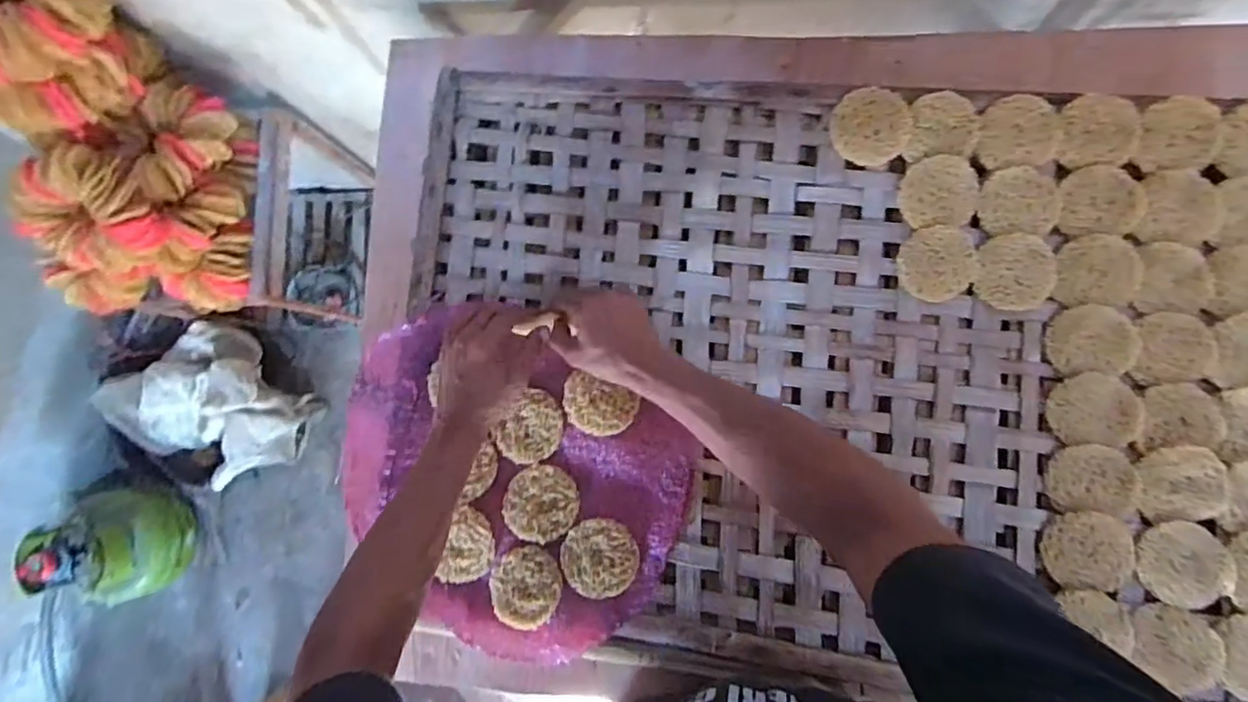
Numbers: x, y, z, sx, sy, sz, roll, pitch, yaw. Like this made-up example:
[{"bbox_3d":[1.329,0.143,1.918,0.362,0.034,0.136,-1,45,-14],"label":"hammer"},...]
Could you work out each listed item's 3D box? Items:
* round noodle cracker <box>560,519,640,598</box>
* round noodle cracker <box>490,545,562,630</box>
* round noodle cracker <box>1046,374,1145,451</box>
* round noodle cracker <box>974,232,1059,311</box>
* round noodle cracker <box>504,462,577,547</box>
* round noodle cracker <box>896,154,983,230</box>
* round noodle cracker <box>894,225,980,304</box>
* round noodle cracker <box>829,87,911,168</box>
[{"bbox_3d":[-0.026,0.213,0.624,0.078,0.011,0.074,-1,85,6],"label":"round noodle cracker"},{"bbox_3d":[-0.102,0.245,0.626,0.072,0.015,0.076,-1,85,6],"label":"round noodle cracker"},{"bbox_3d":[0.467,0.058,0.597,0.079,0.009,0.070,5,86,7],"label":"round noodle cracker"},{"bbox_3d":[0.401,-0.081,0.617,0.079,0.006,0.077,-1,85,6],"label":"round noodle cracker"},{"bbox_3d":[-0.089,0.163,0.645,0.079,0.011,0.077,-1,85,6],"label":"round noodle cracker"},{"bbox_3d":[0.331,-0.167,0.633,0.077,0.010,0.073,-1,85,6],"label":"round noodle cracker"},{"bbox_3d":[0.327,-0.092,0.631,0.072,0.018,0.076,-1,85,6],"label":"round noodle cracker"},{"bbox_3d":[0.263,-0.240,0.643,0.079,0.013,0.076,-1,85,6],"label":"round noodle cracker"}]

